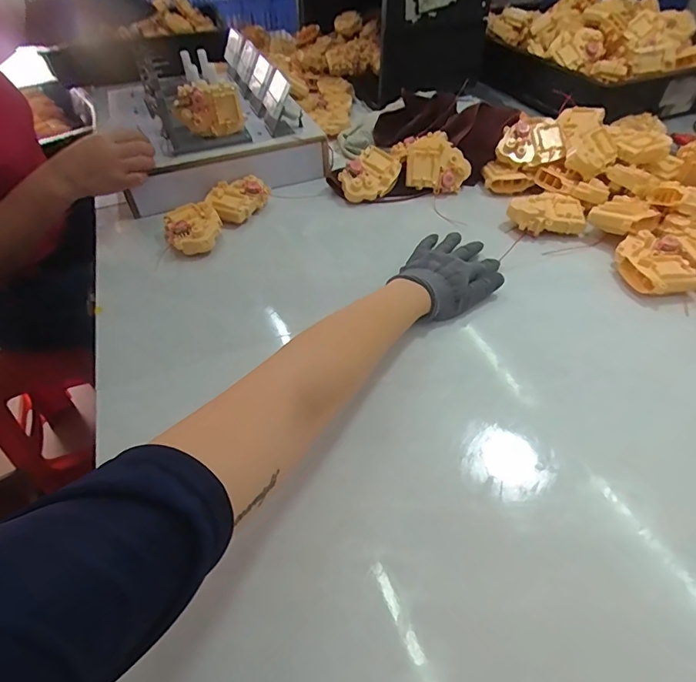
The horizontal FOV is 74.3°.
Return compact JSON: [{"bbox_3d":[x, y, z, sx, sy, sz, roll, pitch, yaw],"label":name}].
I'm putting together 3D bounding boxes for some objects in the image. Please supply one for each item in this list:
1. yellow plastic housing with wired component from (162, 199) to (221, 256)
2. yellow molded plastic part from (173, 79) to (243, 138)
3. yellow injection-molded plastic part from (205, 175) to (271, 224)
[{"bbox_3d":[-0.216,-0.158,0.642,0.074,0.032,0.096,-15,46,-11],"label":"yellow plastic housing with wired component"},{"bbox_3d":[-0.213,-0.347,0.692,0.099,0.071,0.040,-8,45,-4],"label":"yellow molded plastic part"},{"bbox_3d":[-0.164,-0.215,0.687,0.061,0.035,0.091,17,49,20],"label":"yellow injection-molded plastic part"}]

